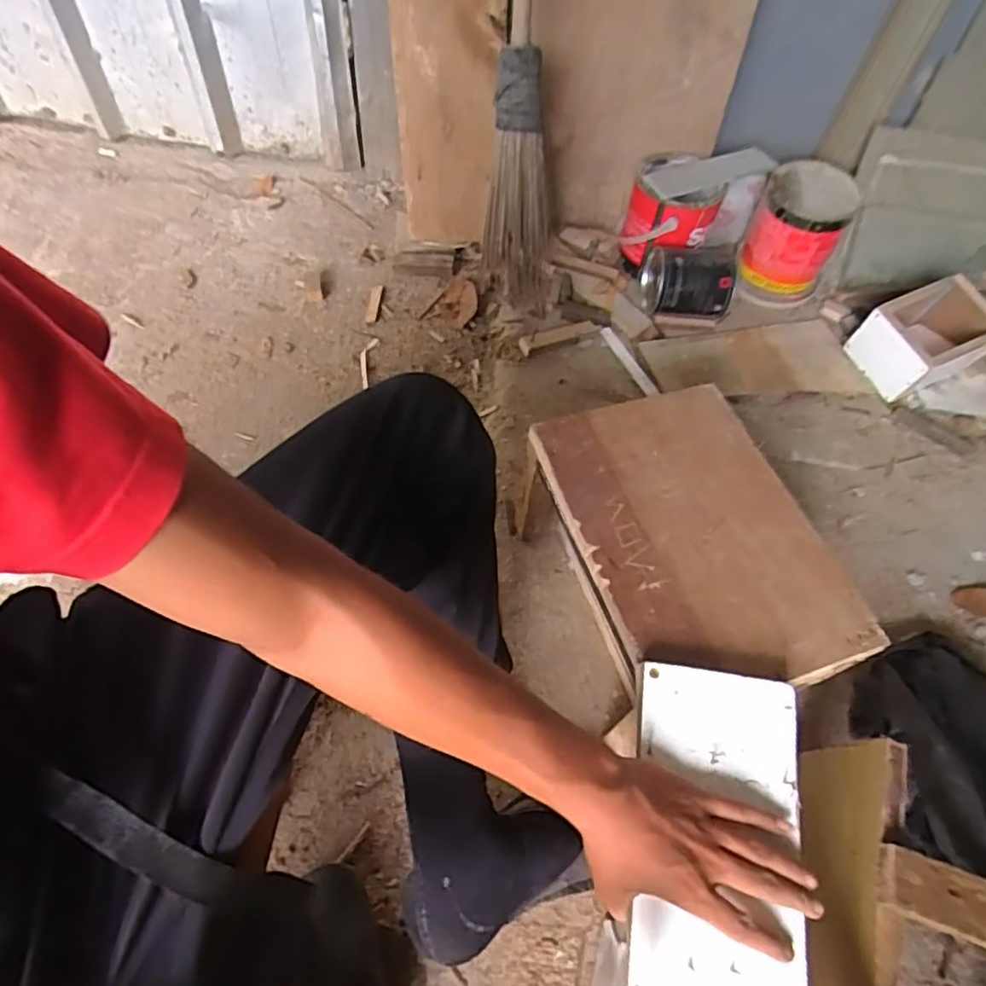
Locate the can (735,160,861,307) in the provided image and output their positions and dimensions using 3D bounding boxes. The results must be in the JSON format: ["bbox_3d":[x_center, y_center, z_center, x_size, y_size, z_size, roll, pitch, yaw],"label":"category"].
[{"bbox_3d":[0.527,-0.453,1.078,0.149,0.158,0.178,22,58,12],"label":"can"}]

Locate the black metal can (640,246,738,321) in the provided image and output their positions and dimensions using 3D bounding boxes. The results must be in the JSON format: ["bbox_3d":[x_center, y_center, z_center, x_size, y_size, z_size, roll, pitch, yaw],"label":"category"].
[{"bbox_3d":[0.326,-0.347,1.026,0.147,0.091,0.089,12,58,3],"label":"black metal can"}]

